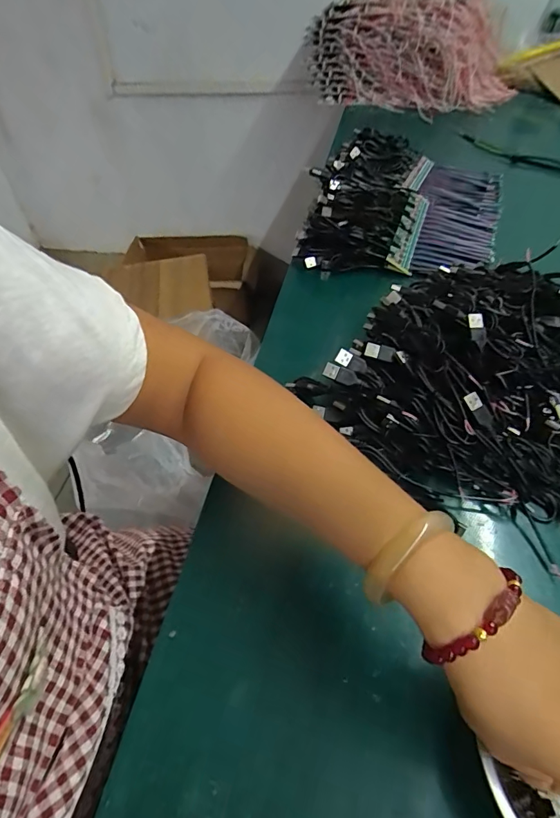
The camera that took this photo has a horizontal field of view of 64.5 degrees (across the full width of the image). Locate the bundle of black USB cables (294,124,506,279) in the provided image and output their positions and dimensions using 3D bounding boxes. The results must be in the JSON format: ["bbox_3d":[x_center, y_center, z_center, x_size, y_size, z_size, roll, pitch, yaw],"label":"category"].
[{"bbox_3d":[0.189,-0.313,0.639,0.249,0.080,0.338,13,52,15],"label":"bundle of black USB cables"}]

